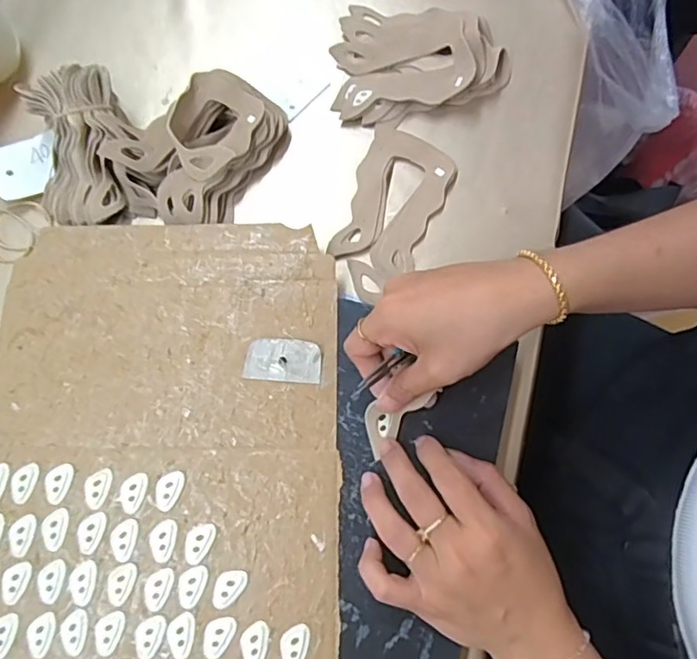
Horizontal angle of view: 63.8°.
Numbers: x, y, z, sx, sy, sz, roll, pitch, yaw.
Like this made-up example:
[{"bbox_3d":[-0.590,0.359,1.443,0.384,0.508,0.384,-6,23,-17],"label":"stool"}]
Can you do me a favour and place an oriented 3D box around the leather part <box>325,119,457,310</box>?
[{"bbox_3d":[0.031,-0.093,0.438,0.071,0.006,0.137,23,77,6],"label":"leather part"}]

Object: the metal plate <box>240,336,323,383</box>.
[{"bbox_3d":[-0.045,0.020,0.385,0.052,0.004,0.030,4,76,1],"label":"metal plate"}]

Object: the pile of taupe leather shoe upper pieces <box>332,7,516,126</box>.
[{"bbox_3d":[0.060,-0.227,0.460,0.139,0.031,0.113,2,76,1],"label":"pile of taupe leather shoe upper pieces"}]

